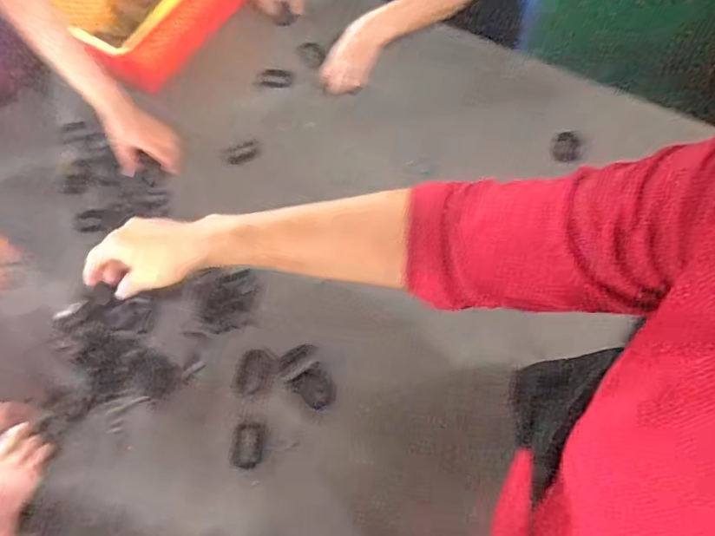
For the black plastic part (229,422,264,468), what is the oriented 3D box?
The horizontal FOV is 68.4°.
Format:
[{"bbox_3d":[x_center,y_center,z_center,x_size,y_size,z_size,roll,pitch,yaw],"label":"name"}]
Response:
[{"bbox_3d":[-0.155,0.248,0.737,0.043,0.005,0.060,5,68,9],"label":"black plastic part"}]

